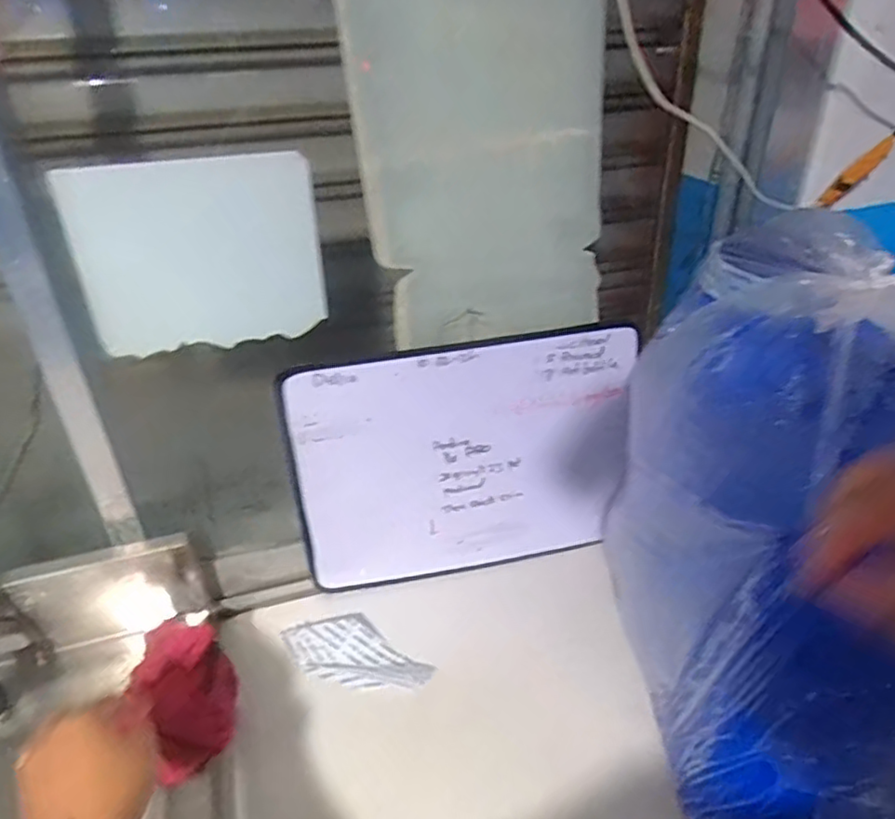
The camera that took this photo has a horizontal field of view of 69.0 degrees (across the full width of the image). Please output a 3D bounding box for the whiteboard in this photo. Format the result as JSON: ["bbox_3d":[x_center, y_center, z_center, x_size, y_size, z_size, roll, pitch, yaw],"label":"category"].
[{"bbox_3d":[0.023,0.058,0.734,0.378,0.283,0.019,-8,27,-10],"label":"whiteboard"}]

